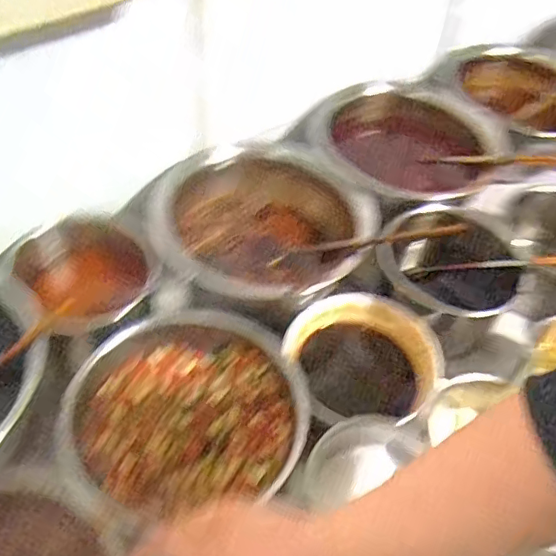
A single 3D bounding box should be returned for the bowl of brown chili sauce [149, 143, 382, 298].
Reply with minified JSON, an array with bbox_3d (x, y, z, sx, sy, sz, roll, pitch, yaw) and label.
[{"bbox_3d":[-0.019,-0.056,0.724,0.268,0.134,0.245,2,53,-3],"label":"bowl of brown chili sauce"}]

